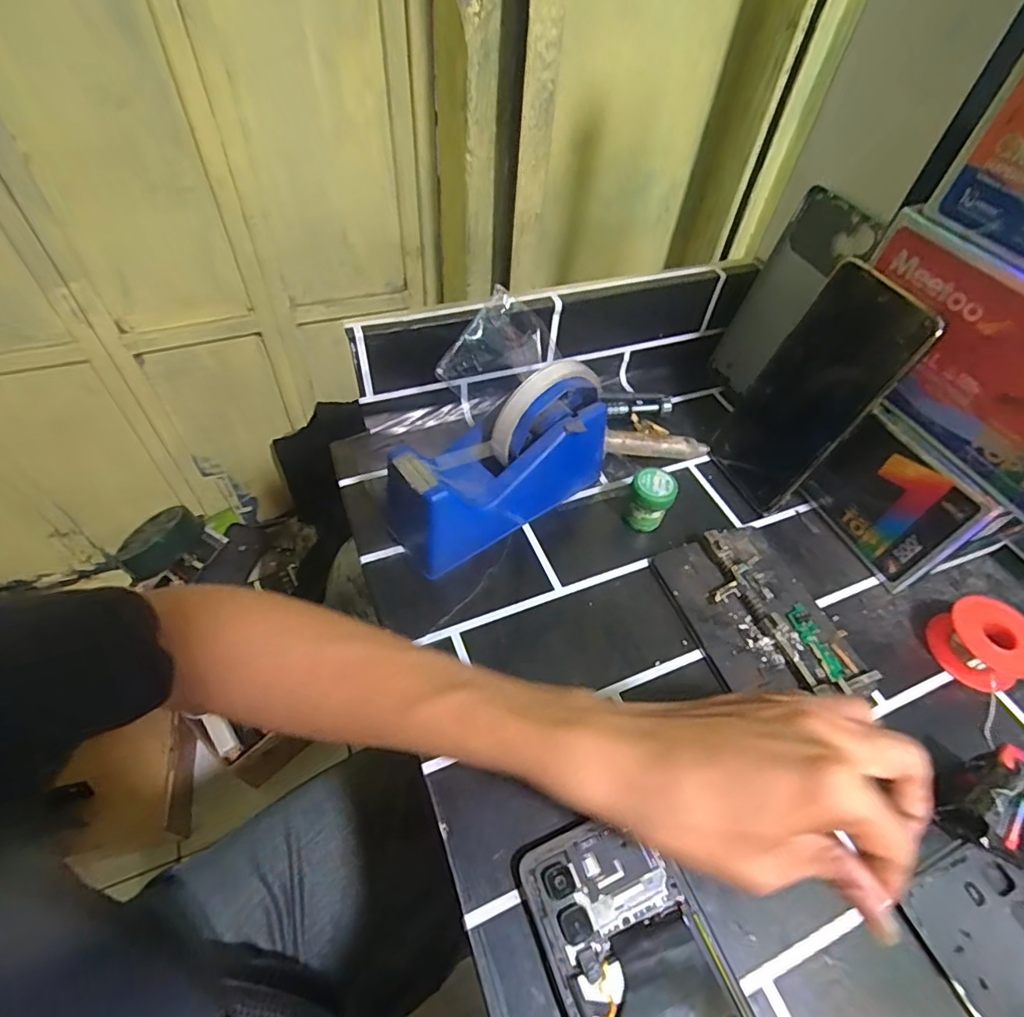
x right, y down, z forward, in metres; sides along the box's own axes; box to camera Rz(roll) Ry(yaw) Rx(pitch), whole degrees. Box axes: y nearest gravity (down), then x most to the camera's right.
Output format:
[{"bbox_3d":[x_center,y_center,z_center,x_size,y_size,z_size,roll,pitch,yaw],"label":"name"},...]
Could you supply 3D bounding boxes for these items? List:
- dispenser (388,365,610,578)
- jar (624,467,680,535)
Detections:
[{"bbox_3d":[-0.008,-0.034,0.369,0.159,0.104,0.056,-28,58,-26],"label":"dispenser"},{"bbox_3d":[0.099,-0.005,0.390,0.029,0.041,0.027,2,52,-3],"label":"jar"}]

